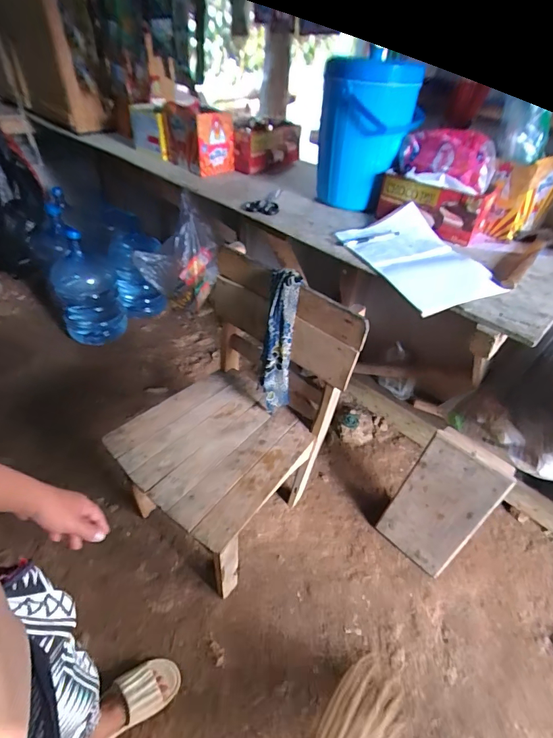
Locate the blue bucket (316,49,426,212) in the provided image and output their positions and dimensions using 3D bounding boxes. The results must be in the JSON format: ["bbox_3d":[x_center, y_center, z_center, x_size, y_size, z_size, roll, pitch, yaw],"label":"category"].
[{"bbox_3d":[0.212,-0.551,0.923,0.222,0.309,0.237,10,42,5],"label":"blue bucket"}]

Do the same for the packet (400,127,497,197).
[{"bbox_3d":[0.375,-0.463,0.840,0.206,0.088,0.126,17,43,12],"label":"packet"}]

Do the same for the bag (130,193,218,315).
[{"bbox_3d":[-0.299,-0.334,1.206,0.235,0.295,0.165,3,43,-2],"label":"bag"}]

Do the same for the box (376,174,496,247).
[{"bbox_3d":[0.350,-0.372,0.881,0.236,0.106,0.076,21,44,16],"label":"box"}]

